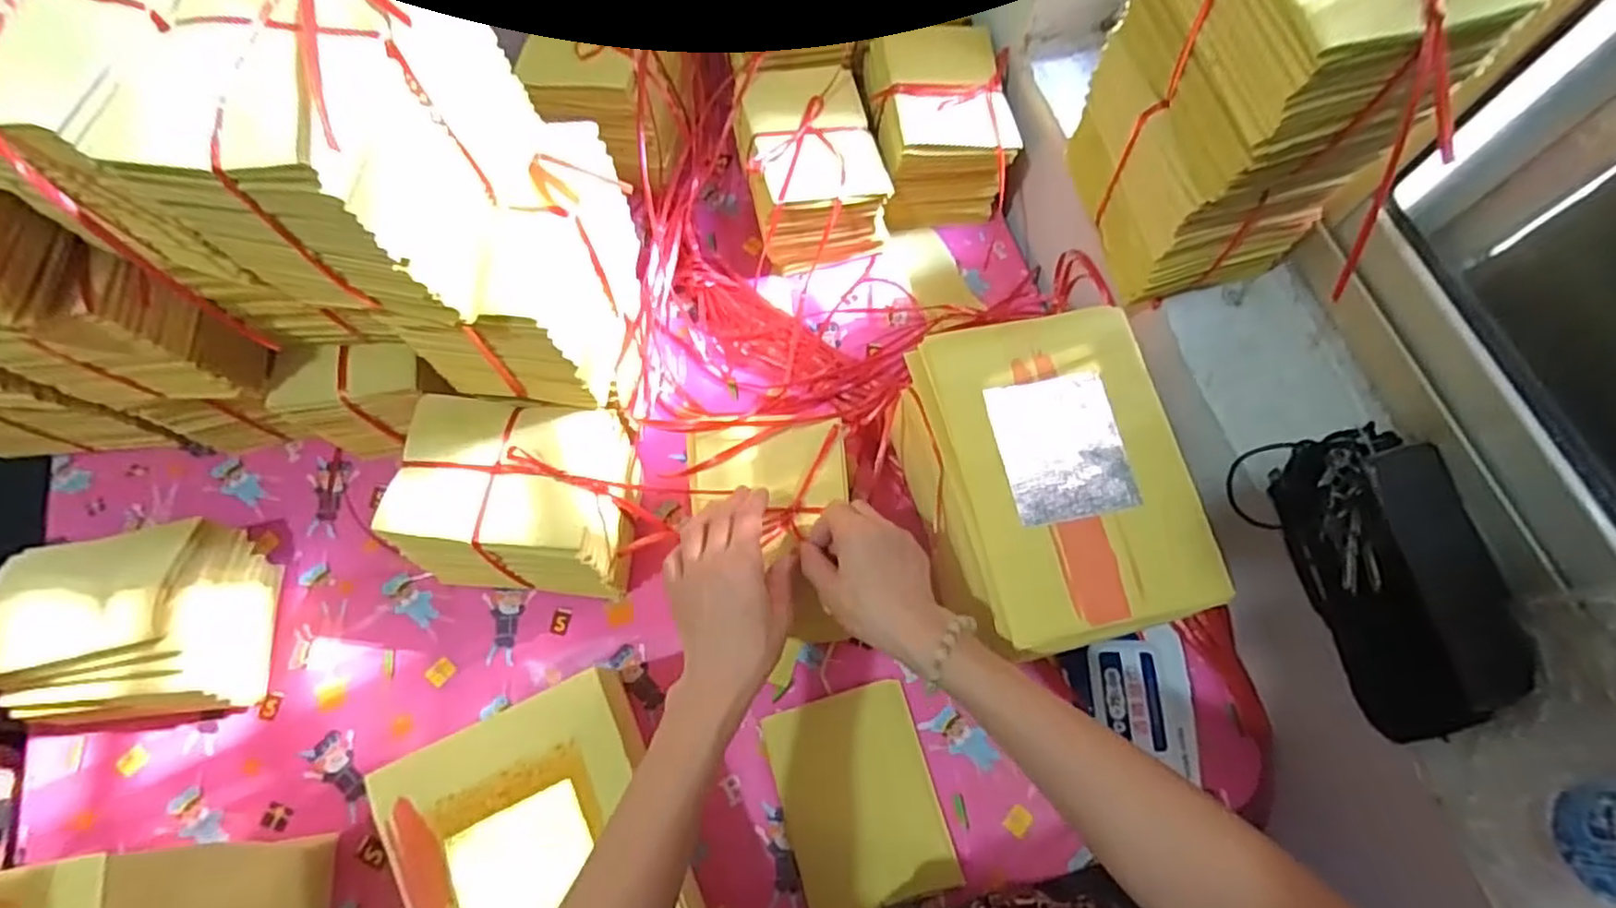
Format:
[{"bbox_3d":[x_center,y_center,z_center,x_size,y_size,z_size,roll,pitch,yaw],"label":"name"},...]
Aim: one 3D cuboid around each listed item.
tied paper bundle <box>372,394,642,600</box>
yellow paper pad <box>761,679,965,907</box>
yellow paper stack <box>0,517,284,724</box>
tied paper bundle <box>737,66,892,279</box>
[{"bbox_3d":[-0.239,0.039,0.606,0.164,0.138,0.134,3,68,-1],"label":"tied paper bundle"},{"bbox_3d":[0.042,0.281,0.580,0.122,0.017,0.158,-14,69,-8],"label":"yellow paper pad"},{"bbox_3d":[-0.562,0.139,0.581,0.179,0.103,0.147,-5,68,-5],"label":"yellow paper stack"},{"bbox_3d":[0.003,-0.299,0.750,0.137,0.108,0.182,-13,69,-8],"label":"tied paper bundle"}]

